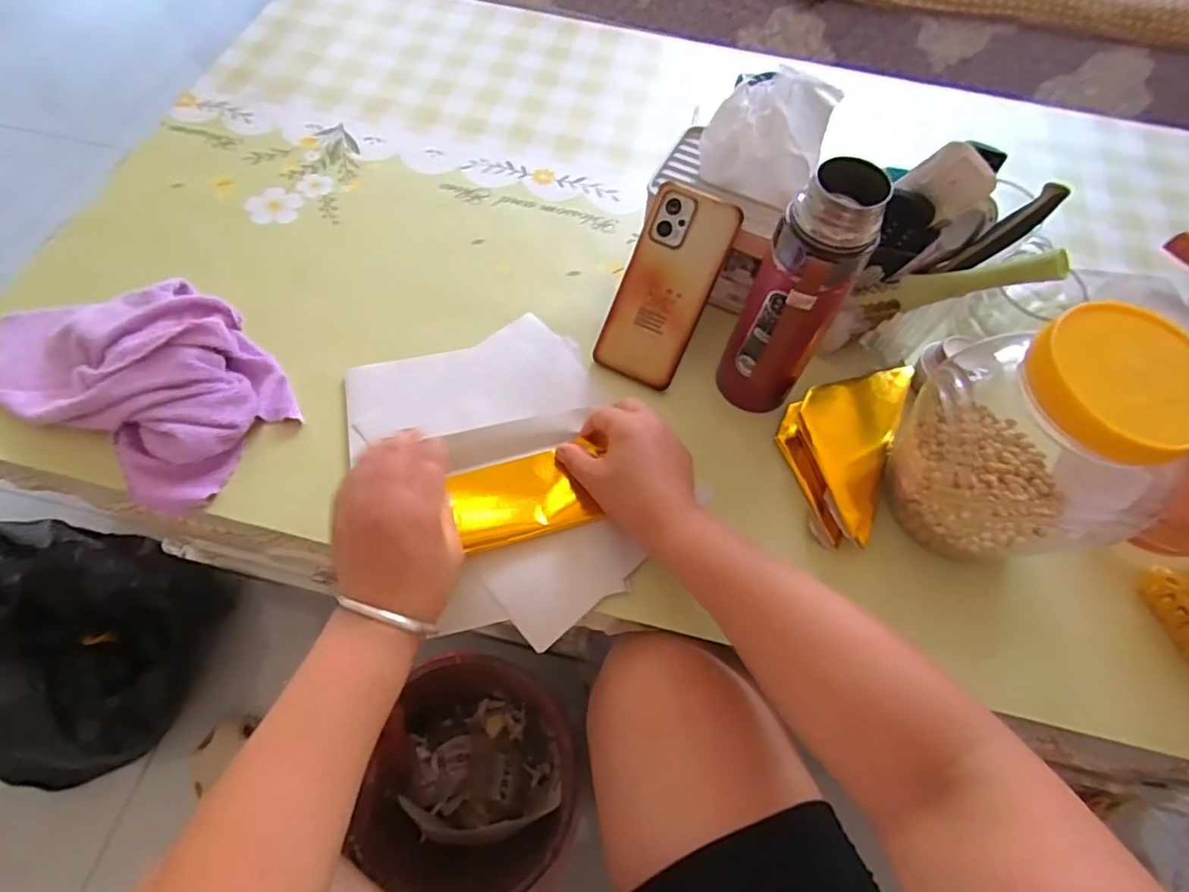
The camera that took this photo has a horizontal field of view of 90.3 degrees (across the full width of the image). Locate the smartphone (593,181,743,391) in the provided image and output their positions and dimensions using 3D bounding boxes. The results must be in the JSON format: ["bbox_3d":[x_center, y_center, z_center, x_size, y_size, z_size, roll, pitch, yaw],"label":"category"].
[{"bbox_3d":[0.061,-0.136,0.508,0.077,0.008,0.163,26,107,10],"label":"smartphone"}]

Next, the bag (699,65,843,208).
[{"bbox_3d":[0.141,-0.258,0.493,0.093,0.074,0.071,18,63,6],"label":"bag"}]

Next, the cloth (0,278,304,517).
[{"bbox_3d":[-0.384,-0.067,0.490,0.265,0.060,0.165,34,66,13],"label":"cloth"}]

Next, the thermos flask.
[{"bbox_3d":[0.141,-0.095,0.435,0.065,0.213,0.067,27,64,10],"label":"thermos flask"}]

